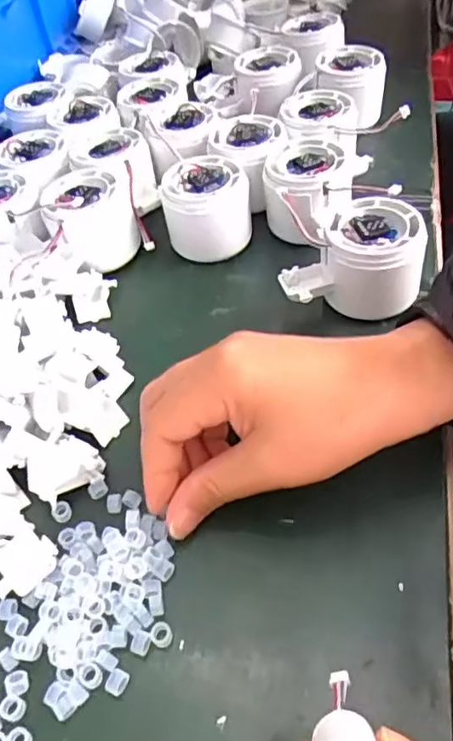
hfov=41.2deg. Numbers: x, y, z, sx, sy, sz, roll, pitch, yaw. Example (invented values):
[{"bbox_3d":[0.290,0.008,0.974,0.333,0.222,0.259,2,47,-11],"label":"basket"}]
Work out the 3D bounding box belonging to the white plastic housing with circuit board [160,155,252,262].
[{"bbox_3d":[-0.012,-0.109,0.413,0.058,0.050,0.058,-4,47,3],"label":"white plastic housing with circuit board"}]

